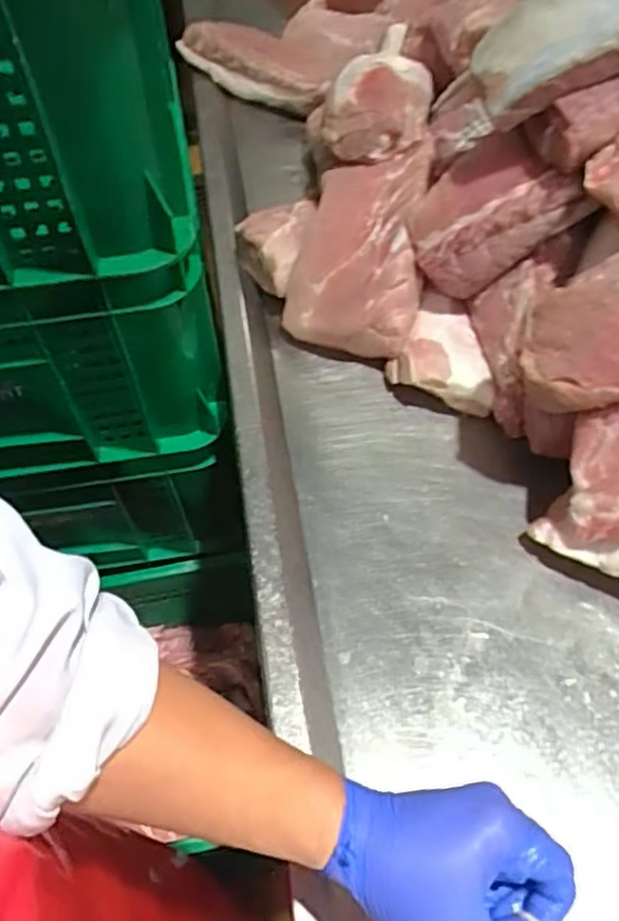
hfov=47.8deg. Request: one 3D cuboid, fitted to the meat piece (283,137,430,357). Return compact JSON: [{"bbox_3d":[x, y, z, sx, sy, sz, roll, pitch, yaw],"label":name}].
[{"bbox_3d":[0.058,-0.225,0.754,0.142,0.060,0.222,7,74,24],"label":"meat piece"}]

